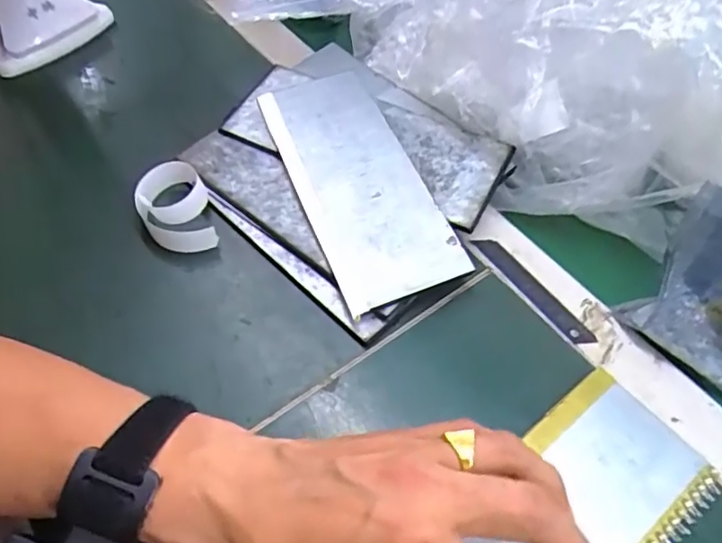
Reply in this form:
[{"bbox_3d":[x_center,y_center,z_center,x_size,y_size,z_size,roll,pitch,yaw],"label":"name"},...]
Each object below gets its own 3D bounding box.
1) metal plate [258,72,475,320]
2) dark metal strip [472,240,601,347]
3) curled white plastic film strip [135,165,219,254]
[{"bbox_3d":[-0.004,-0.067,0.410,0.085,0.009,0.204,-19,61,-11],"label":"metal plate"},{"bbox_3d":[0.113,0.012,0.383,0.018,0.005,0.097,-29,60,-24],"label":"dark metal strip"},{"bbox_3d":[-0.127,-0.041,0.397,0.044,0.034,0.058,-14,57,-13],"label":"curled white plastic film strip"}]

